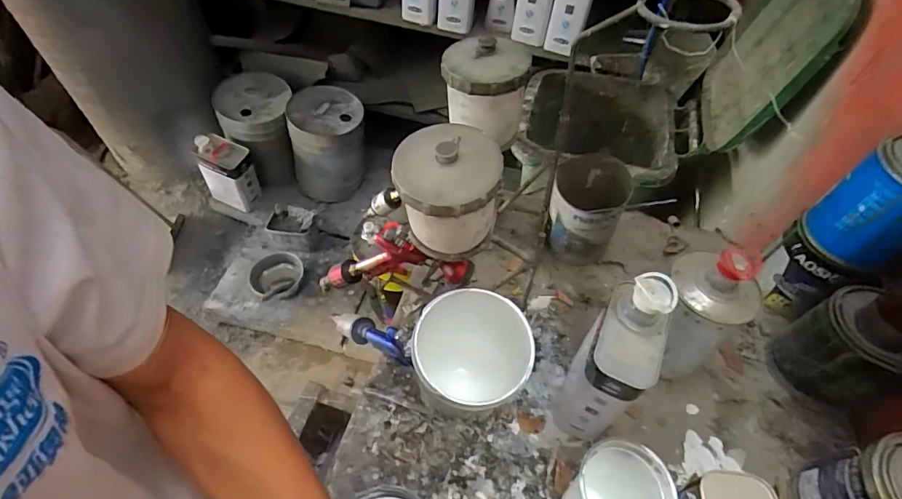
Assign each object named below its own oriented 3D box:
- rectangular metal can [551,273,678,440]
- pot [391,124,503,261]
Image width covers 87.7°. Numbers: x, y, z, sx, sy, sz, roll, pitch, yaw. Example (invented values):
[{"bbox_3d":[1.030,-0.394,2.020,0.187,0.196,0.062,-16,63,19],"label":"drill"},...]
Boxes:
[{"bbox_3d":[0.177,0.128,0.521,0.063,0.216,0.110,23,56,14],"label":"rectangular metal can"},{"bbox_3d":[-0.004,-0.052,0.471,0.095,0.125,0.087,0,55,-1],"label":"pot"}]

